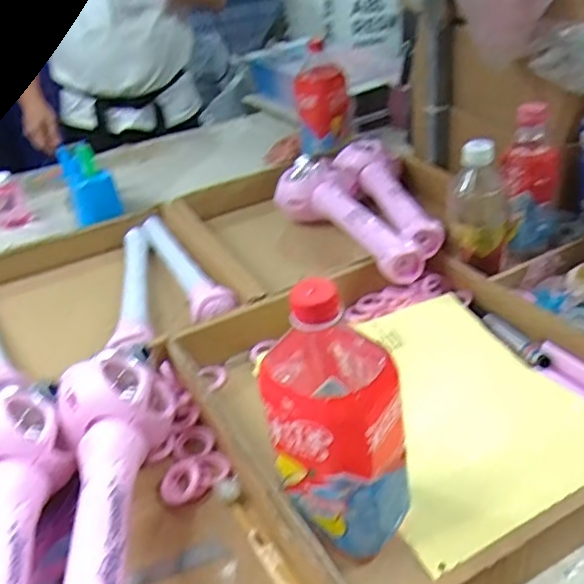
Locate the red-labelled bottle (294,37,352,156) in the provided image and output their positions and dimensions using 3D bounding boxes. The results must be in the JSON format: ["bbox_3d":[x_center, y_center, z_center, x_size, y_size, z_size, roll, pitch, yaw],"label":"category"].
[{"bbox_3d":[0.054,-0.344,1.083,0.095,0.171,0.092,-3,33,5],"label":"red-labelled bottle"}]

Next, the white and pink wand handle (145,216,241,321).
[{"bbox_3d":[-0.149,-0.034,0.813,0.051,0.042,0.310,-20,36,-20],"label":"white and pink wand handle"}]

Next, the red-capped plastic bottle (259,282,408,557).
[{"bbox_3d":[0.032,0.087,0.438,0.096,0.216,0.099,-3,33,5],"label":"red-capped plastic bottle"}]

